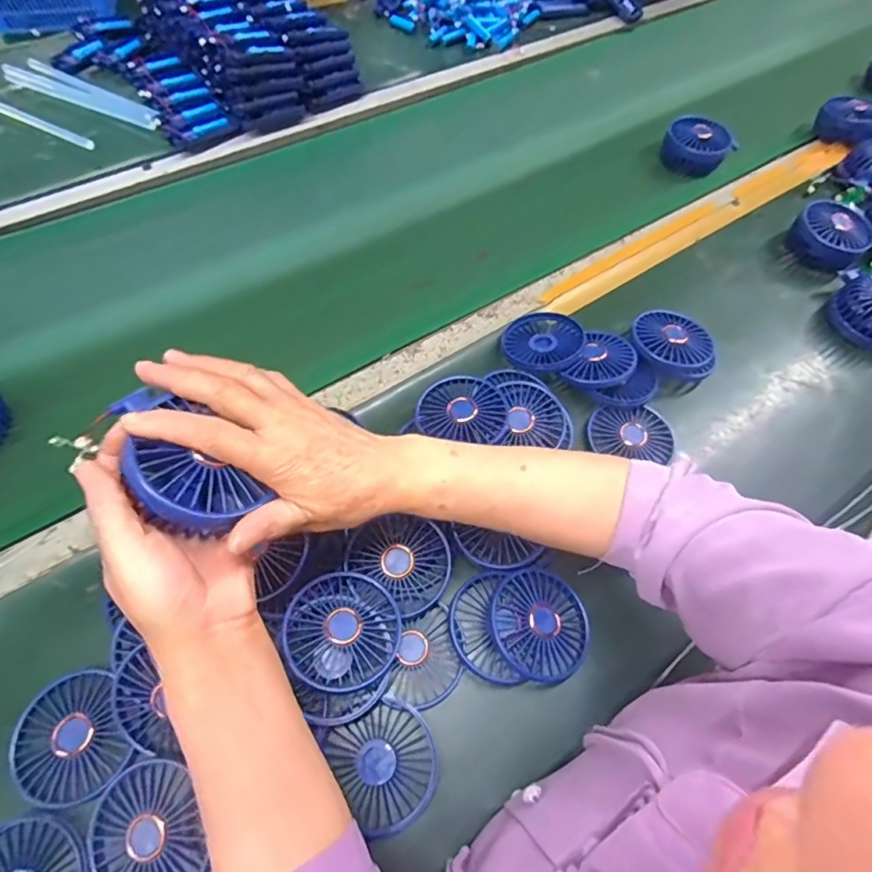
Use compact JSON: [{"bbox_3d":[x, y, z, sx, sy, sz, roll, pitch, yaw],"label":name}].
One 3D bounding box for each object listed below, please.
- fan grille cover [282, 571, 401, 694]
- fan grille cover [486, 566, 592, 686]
[{"bbox_3d":[-0.071,0.147,0.415,0.085,0.019,0.084,-4,65,-22],"label":"fan grille cover"},{"bbox_3d":[0.086,0.156,0.451,0.085,0.020,0.086,-22,71,-28],"label":"fan grille cover"}]

